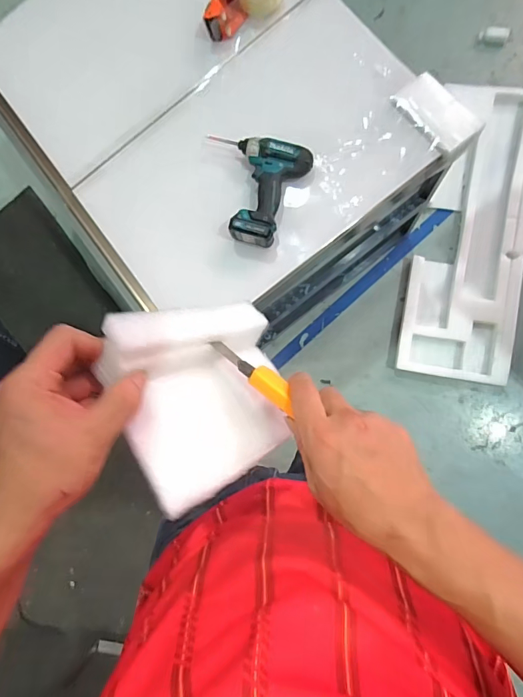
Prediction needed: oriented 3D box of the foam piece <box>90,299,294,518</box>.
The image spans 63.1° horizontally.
[{"bbox_3d":[-0.041,0.035,0.380,0.031,0.175,0.150,-21,87,41],"label":"foam piece"}]

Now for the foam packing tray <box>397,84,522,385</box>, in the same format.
[{"bbox_3d":[0.667,-0.362,1.343,0.330,0.059,0.913,10,86,8],"label":"foam packing tray"}]

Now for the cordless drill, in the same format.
[{"bbox_3d":[-0.019,-0.313,0.833,0.191,0.062,0.203,15,87,8],"label":"cordless drill"}]

